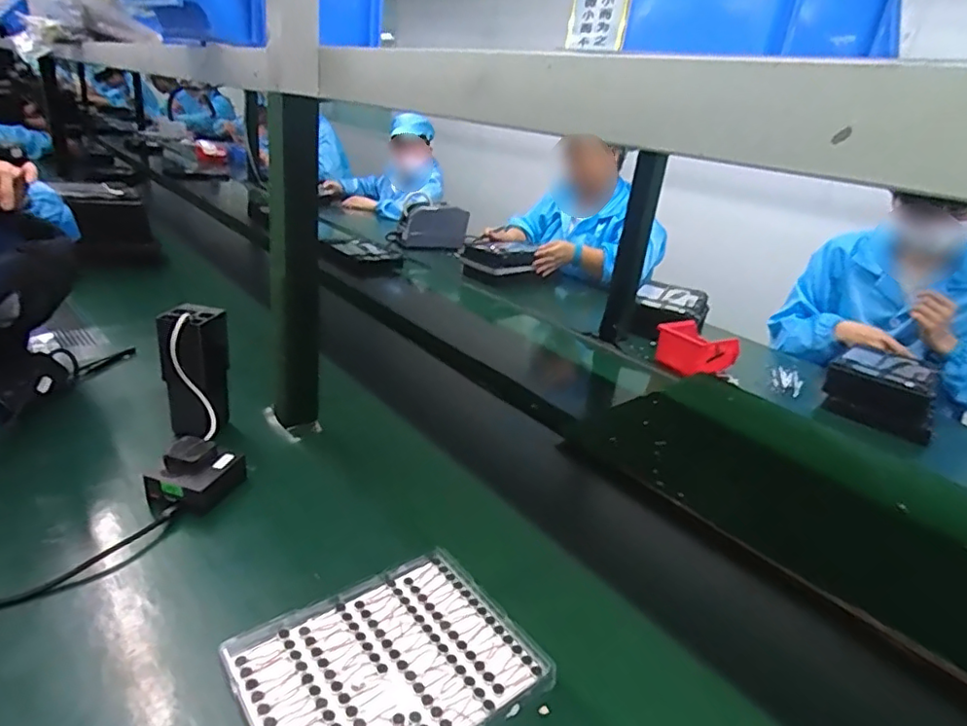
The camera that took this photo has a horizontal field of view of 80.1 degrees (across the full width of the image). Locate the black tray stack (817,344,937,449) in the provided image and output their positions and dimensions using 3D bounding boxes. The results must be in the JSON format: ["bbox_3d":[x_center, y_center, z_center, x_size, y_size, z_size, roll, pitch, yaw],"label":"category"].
[{"bbox_3d":[0.721,0.047,1.038,0.170,0.093,0.179,23,28,32],"label":"black tray stack"}]

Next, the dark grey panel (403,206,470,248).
[{"bbox_3d":[-0.147,-0.417,1.783,0.199,0.117,0.033,-1,25,-18],"label":"dark grey panel"}]

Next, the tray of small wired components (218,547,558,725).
[{"bbox_3d":[-0.073,0.240,0.459,0.213,0.009,0.167,-12,30,-37],"label":"tray of small wired components"}]

